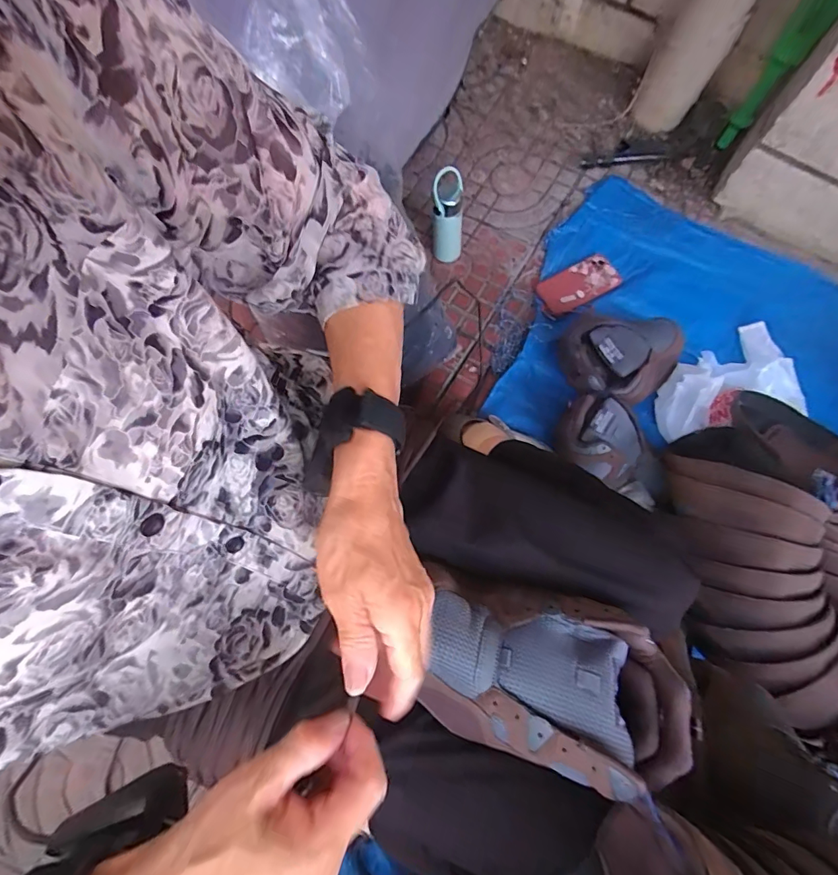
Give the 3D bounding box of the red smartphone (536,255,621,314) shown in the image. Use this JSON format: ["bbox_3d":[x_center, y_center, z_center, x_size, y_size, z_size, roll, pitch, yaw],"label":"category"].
[{"bbox_3d":[0.313,-0.301,0.863,0.162,0.015,0.083,-25,75,-9],"label":"red smartphone"}]

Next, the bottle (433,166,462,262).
[{"bbox_3d":[0.053,-0.409,0.831,0.060,0.178,0.069,1,73,-2],"label":"bottle"}]

